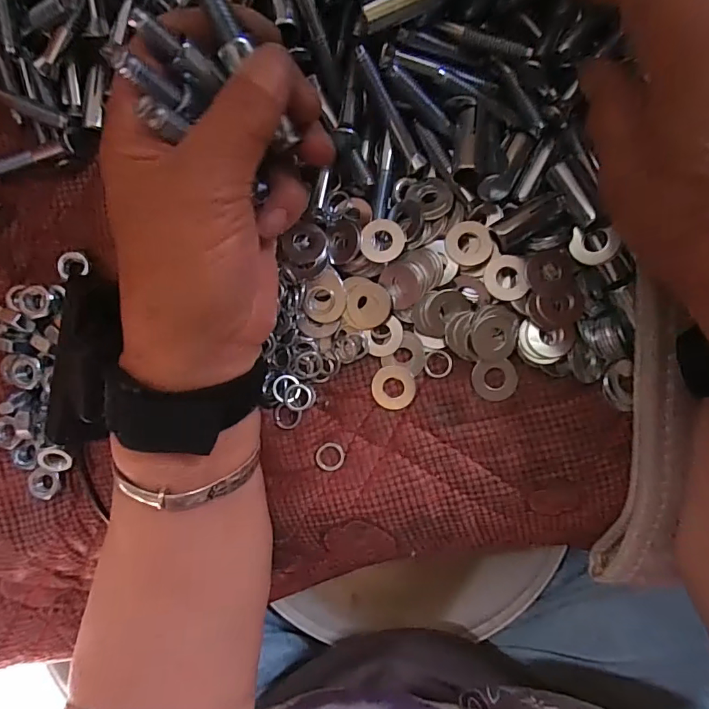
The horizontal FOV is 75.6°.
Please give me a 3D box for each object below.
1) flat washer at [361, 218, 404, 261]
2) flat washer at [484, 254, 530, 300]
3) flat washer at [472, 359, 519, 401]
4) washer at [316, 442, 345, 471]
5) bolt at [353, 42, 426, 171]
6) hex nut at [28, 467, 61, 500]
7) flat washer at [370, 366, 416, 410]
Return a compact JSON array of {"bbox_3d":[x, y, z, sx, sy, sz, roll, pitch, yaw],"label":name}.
[{"bbox_3d":[0.013,-0.054,0.219,0.021,0.004,0.020,-1,94,6],"label":"flat washer"},{"bbox_3d":[0.070,-0.035,0.210,0.019,0.004,0.020,0,90,4],"label":"flat washer"},{"bbox_3d":[0.068,0.012,0.218,0.021,0.004,0.019,-6,90,5],"label":"flat washer"},{"bbox_3d":[-0.012,0.051,0.227,0.014,0.004,0.014,-2,91,5],"label":"washer"},{"bbox_3d":[0.017,-0.113,0.212,0.006,0.004,0.057,-35,117,3],"label":"bolt"},{"bbox_3d":[-0.162,0.066,0.239,0.015,0.005,0.016,33,94,4],"label":"hex nut"},{"bbox_3d":[0.019,0.017,0.224,0.021,0.004,0.021,-4,91,5],"label":"flat washer"}]

